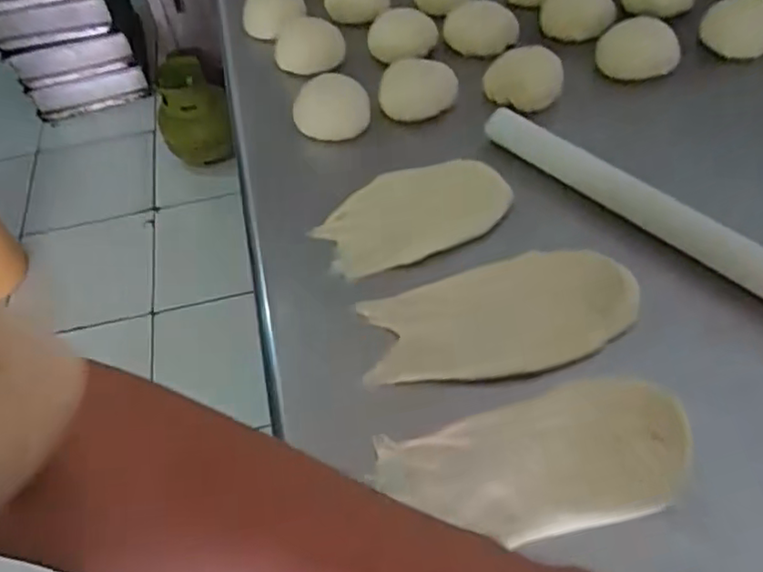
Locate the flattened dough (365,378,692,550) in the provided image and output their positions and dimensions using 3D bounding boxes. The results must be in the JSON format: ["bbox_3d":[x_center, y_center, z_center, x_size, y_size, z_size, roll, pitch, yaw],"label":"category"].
[{"bbox_3d":[0.096,0.108,0.387,0.187,0.014,0.087,-12,51,-4],"label":"flattened dough"}]

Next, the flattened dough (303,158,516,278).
[{"bbox_3d":[0.030,-0.066,0.549,0.168,0.012,0.094,-24,53,-13],"label":"flattened dough"}]

